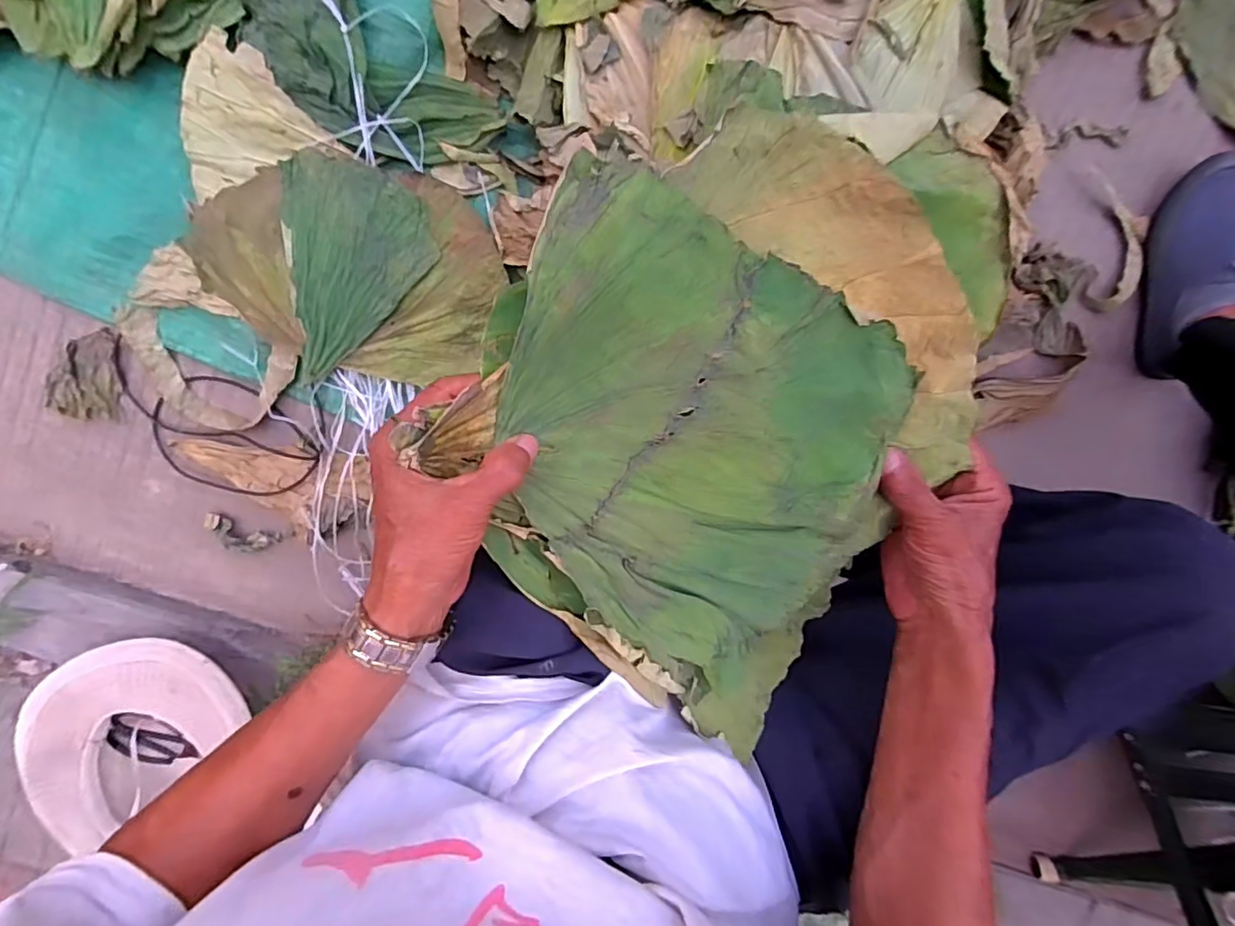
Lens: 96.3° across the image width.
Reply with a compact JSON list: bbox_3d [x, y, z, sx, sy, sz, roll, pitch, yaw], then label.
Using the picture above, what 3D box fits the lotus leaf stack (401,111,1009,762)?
[{"bbox_3d":[0.074,-0.012,0.313,0.302,0.091,0.300,42,94,-9],"label":"lotus leaf stack"}]

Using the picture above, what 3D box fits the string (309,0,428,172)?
[{"bbox_3d":[-0.261,-0.402,0.597,0.110,0.044,0.145,14,97,-5],"label":"string"}]

